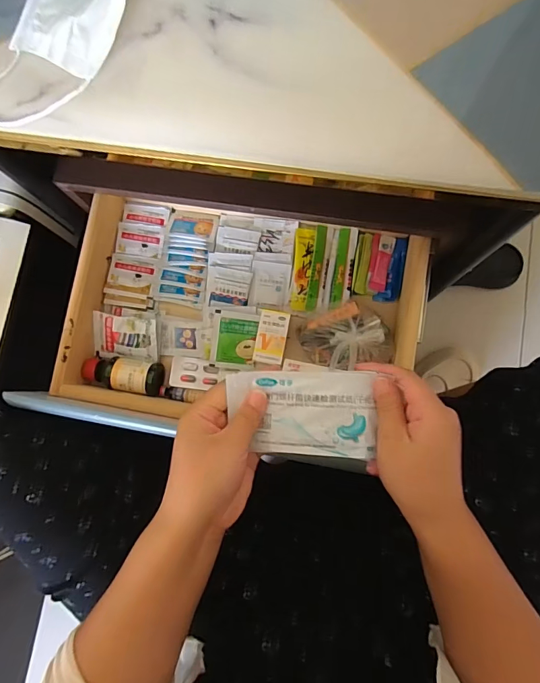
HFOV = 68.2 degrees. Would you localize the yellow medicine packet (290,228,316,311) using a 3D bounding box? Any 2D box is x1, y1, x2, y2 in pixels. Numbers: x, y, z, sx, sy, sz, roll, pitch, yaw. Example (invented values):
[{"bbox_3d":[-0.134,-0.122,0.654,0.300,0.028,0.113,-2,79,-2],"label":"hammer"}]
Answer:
[{"bbox_3d":[0.042,-0.095,0.517,0.024,0.004,0.107,5,83,5],"label":"yellow medicine packet"}]

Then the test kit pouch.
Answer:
[{"bbox_3d":[0.025,0.055,0.310,0.110,0.011,0.064,2,83,5],"label":"test kit pouch"}]

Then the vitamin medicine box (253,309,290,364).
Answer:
[{"bbox_3d":[0.002,-0.005,0.496,0.037,0.015,0.063,9,84,6],"label":"vitamin medicine box"}]

